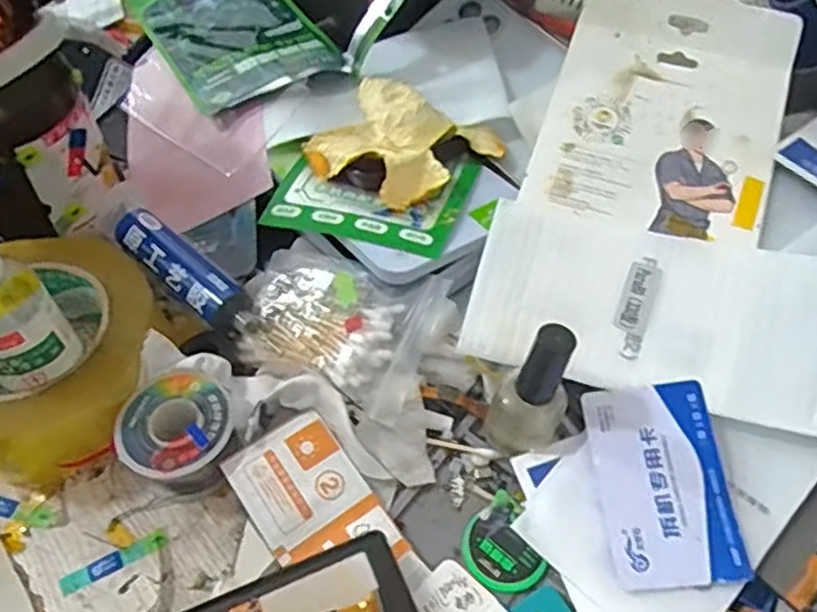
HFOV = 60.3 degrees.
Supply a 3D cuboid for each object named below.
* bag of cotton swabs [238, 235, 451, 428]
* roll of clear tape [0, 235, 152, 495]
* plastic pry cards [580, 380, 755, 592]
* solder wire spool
[{"bbox_3d":[-0.036,0.009,0.356,0.099,0.025,0.071,19,72,19],"label":"bag of cotton swabs"},{"bbox_3d":[-0.182,0.026,0.349,0.109,0.050,0.113,0,53,0],"label":"roll of clear tape"},{"bbox_3d":[0.109,0.075,0.303,0.054,0.004,0.085,-8,61,5],"label":"plastic pry cards"},{"bbox_3d":[-0.108,0.062,0.335,0.051,0.032,0.052,0,53,0],"label":"solder wire spool"}]

